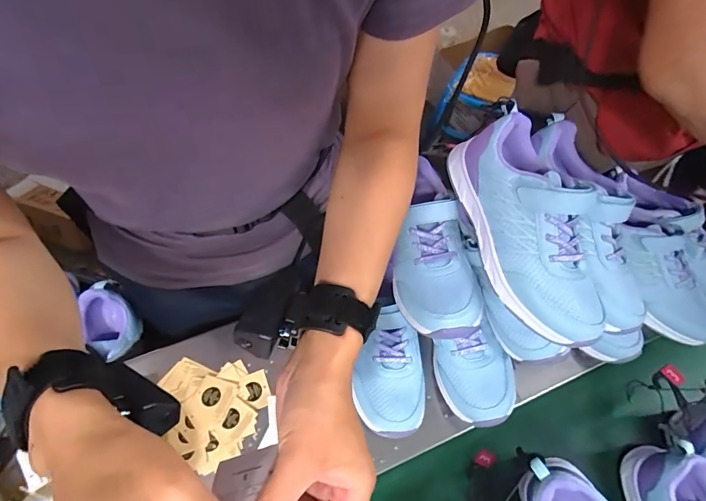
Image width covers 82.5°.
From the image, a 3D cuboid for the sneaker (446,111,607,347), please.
[{"bbox_3d":[0.185,-0.023,0.405,0.082,0.108,0.227,4,65,-49],"label":"sneaker"}]

